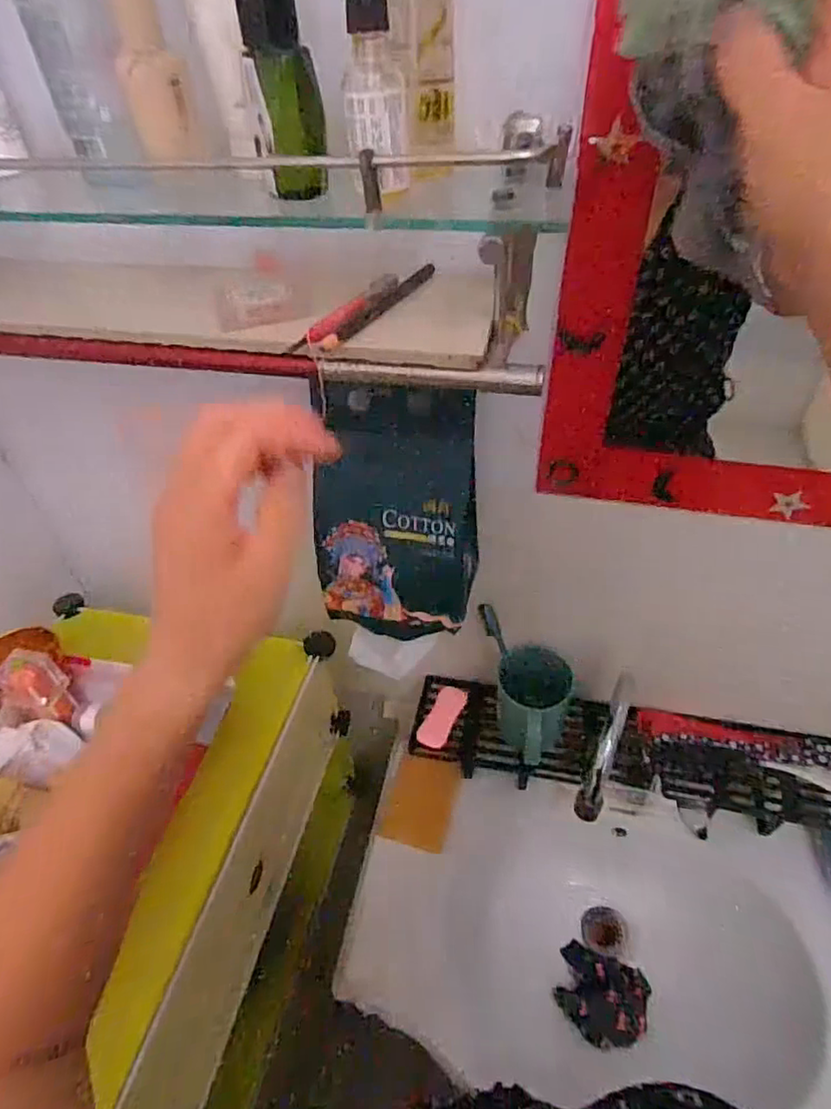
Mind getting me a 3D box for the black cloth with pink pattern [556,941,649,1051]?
[{"bbox_3d":[0.213,0.506,0.685,0.096,0.019,0.082,15,47,18],"label":"black cloth with pink pattern"}]

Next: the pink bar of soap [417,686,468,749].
[{"bbox_3d":[0.034,0.198,0.738,0.032,0.015,0.088,18,48,20],"label":"pink bar of soap"}]

